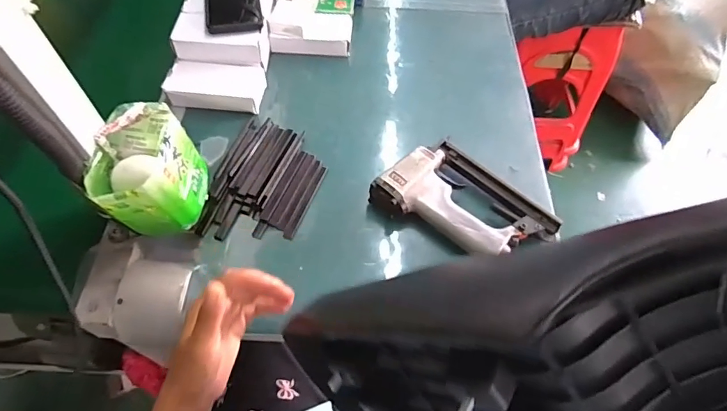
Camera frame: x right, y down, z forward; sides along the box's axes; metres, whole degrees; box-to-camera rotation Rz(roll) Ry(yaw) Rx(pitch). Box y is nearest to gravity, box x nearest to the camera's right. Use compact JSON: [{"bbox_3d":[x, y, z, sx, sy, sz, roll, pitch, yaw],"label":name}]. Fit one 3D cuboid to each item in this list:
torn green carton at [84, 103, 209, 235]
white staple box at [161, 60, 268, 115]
[{"bbox_3d":[-0.217,-0.034,0.439,0.084,0.096,0.103,-2,59,-4],"label":"torn green carton"},{"bbox_3d":[-0.206,-0.166,0.597,0.124,0.033,0.070,1,58,-1],"label":"white staple box"}]

